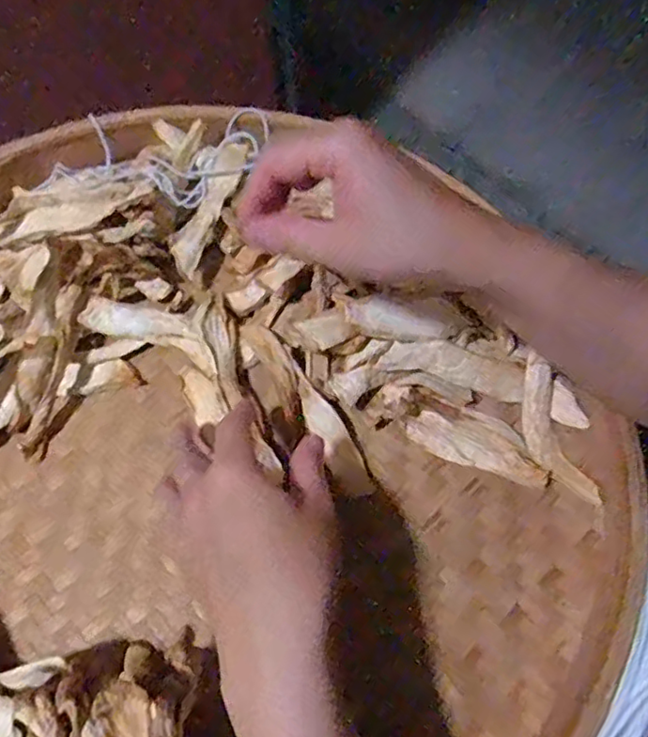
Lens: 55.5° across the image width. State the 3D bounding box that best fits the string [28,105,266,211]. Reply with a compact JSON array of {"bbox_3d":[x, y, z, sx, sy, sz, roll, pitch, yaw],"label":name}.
[{"bbox_3d":[-0.135,-0.161,0.474,0.184,0.024,0.078,-6,68,2],"label":"string"}]

